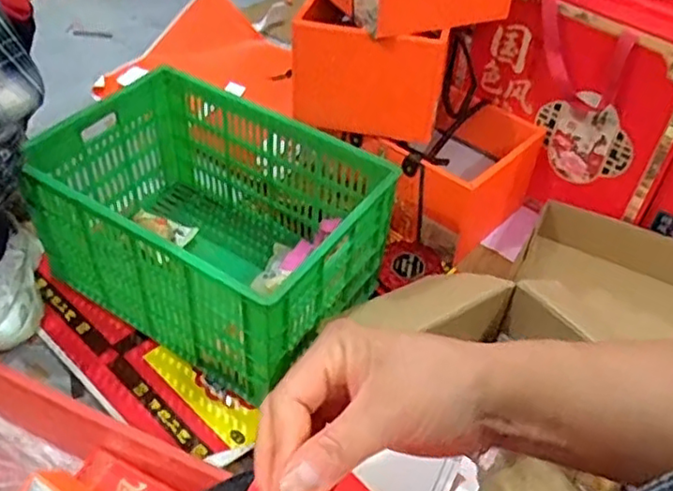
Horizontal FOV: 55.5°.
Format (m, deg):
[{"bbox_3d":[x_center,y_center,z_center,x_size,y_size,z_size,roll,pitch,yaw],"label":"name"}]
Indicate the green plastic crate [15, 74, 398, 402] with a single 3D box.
[{"bbox_3d":[-0.201,-0.042,1.010,0.486,0.254,0.333,25,49,21],"label":"green plastic crate"}]

